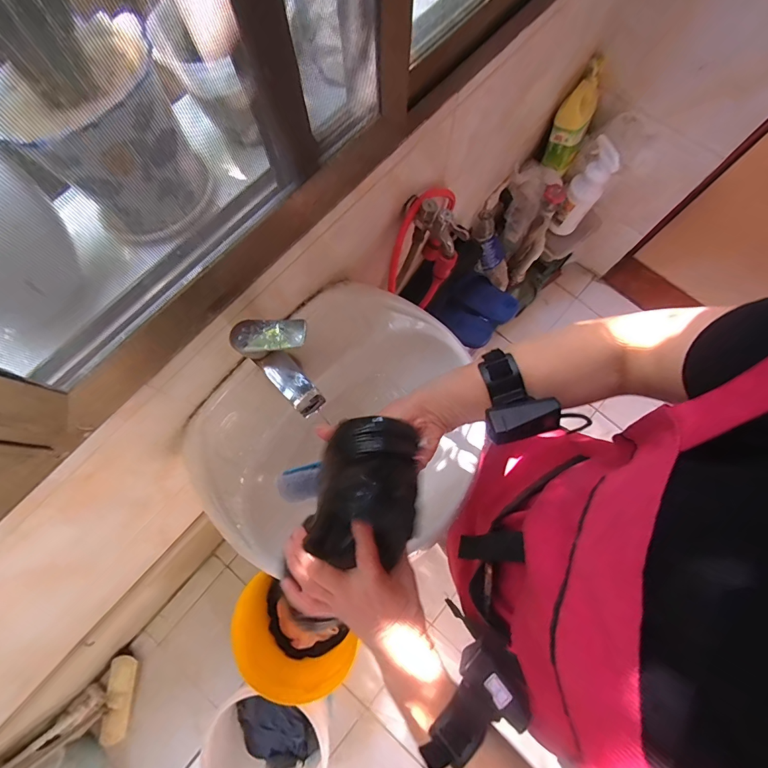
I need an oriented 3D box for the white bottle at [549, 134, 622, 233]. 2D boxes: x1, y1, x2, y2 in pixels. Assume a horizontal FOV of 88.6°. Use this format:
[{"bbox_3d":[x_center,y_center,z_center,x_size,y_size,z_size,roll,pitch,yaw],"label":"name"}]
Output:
[{"bbox_3d":[0.531,-0.512,1.047,0.079,0.273,0.072,25,77,6],"label":"white bottle"}]

